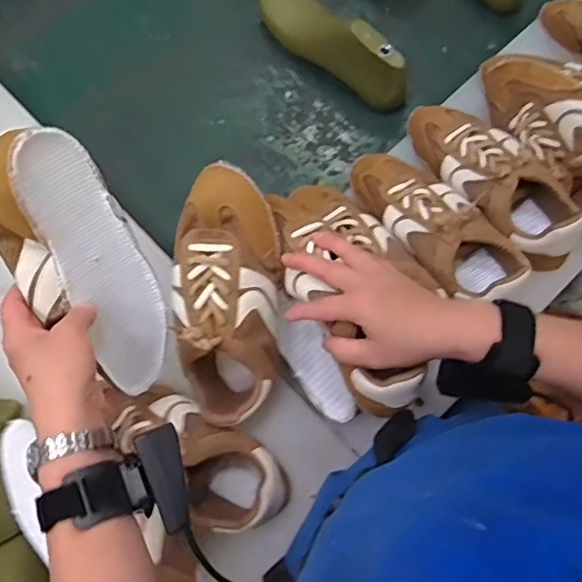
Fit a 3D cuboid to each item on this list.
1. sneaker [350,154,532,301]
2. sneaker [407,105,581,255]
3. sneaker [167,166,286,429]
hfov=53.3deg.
[{"bbox_3d":[0.149,-0.066,0.598,0.085,0.075,0.210,-39,76,-9],"label":"sneaker"},{"bbox_3d":[0.213,-0.126,0.624,0.096,0.080,0.221,-32,75,-7],"label":"sneaker"},{"bbox_3d":[-0.054,0.008,0.499,0.085,0.072,0.218,2,110,2],"label":"sneaker"}]

